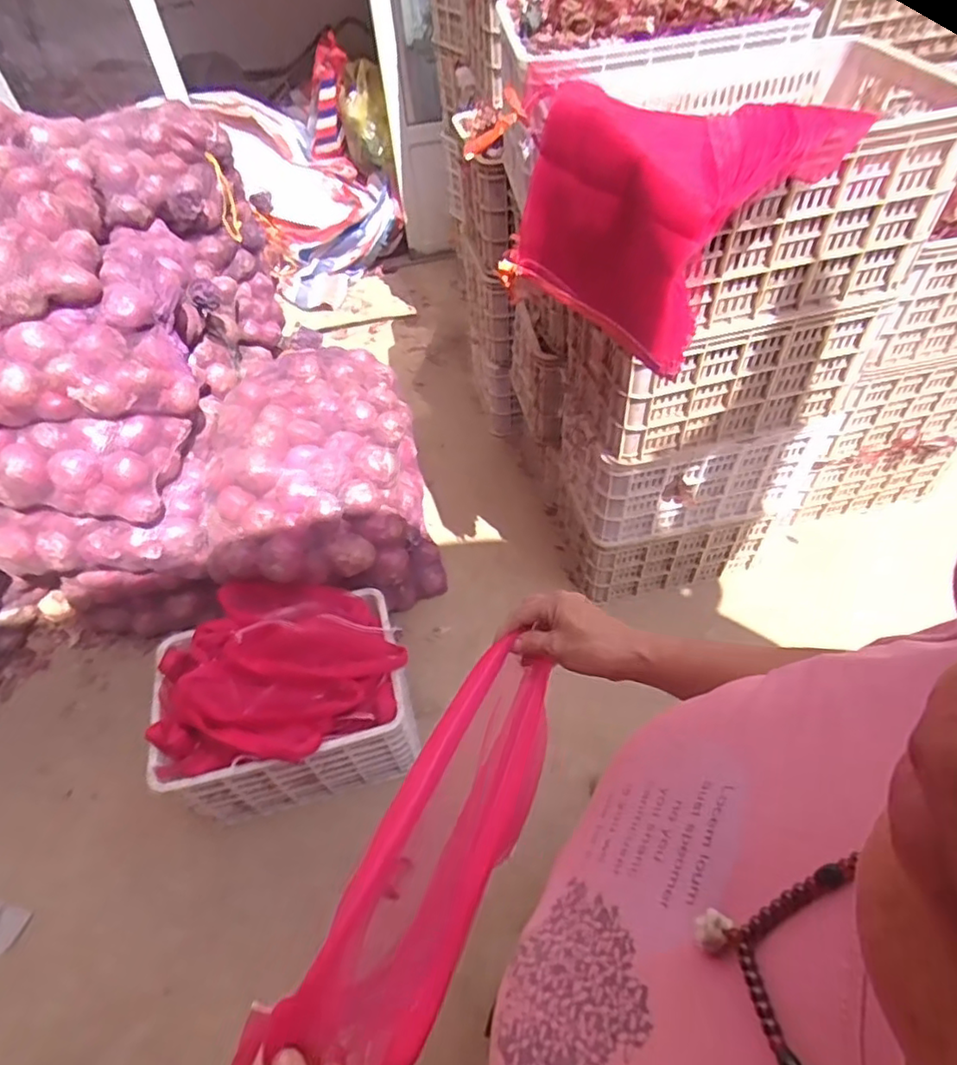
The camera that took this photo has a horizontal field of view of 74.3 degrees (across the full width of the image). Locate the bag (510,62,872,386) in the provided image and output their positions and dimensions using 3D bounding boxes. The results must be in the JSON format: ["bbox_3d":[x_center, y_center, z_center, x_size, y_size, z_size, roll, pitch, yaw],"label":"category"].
[{"bbox_3d":[0.252,-0.554,1.012,0.308,0.285,0.535,-25,54,-15],"label":"bag"}]

